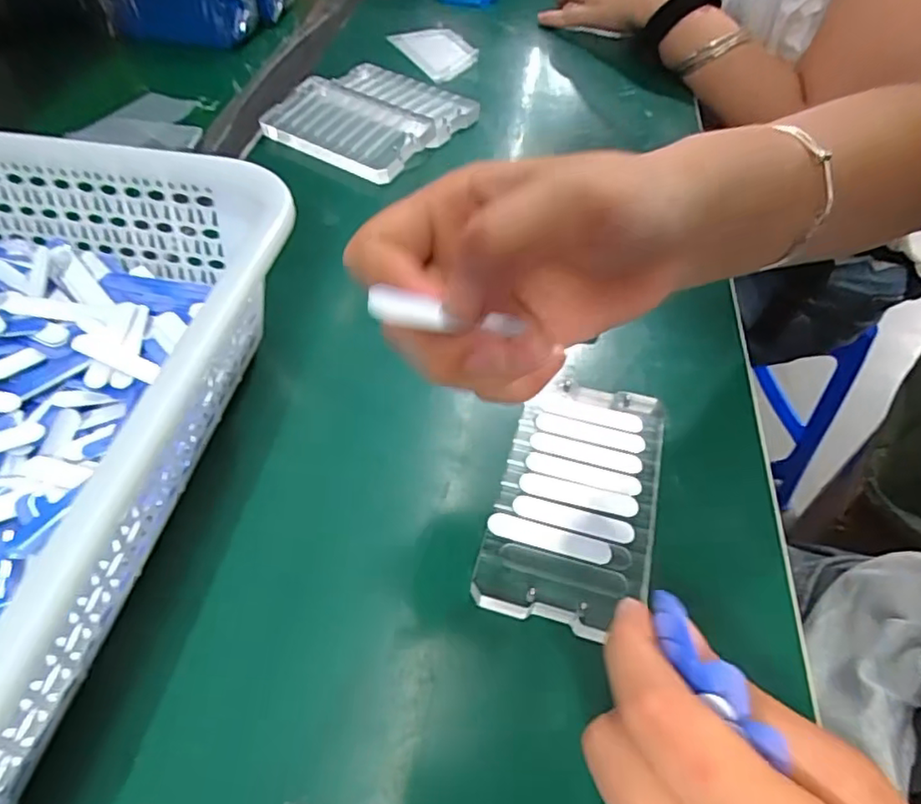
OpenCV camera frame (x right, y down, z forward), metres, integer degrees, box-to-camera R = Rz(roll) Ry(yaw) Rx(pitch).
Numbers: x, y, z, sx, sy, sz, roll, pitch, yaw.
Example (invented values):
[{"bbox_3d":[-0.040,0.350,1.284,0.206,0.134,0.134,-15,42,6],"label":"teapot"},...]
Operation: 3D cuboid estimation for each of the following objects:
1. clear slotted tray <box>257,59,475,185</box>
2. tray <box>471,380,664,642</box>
[{"bbox_3d":[-0.068,-0.231,0.480,0.121,0.020,0.130,25,54,19],"label":"clear slotted tray"},{"bbox_3d":[0.052,0.040,0.272,0.066,0.010,0.121,14,51,10],"label":"tray"}]

